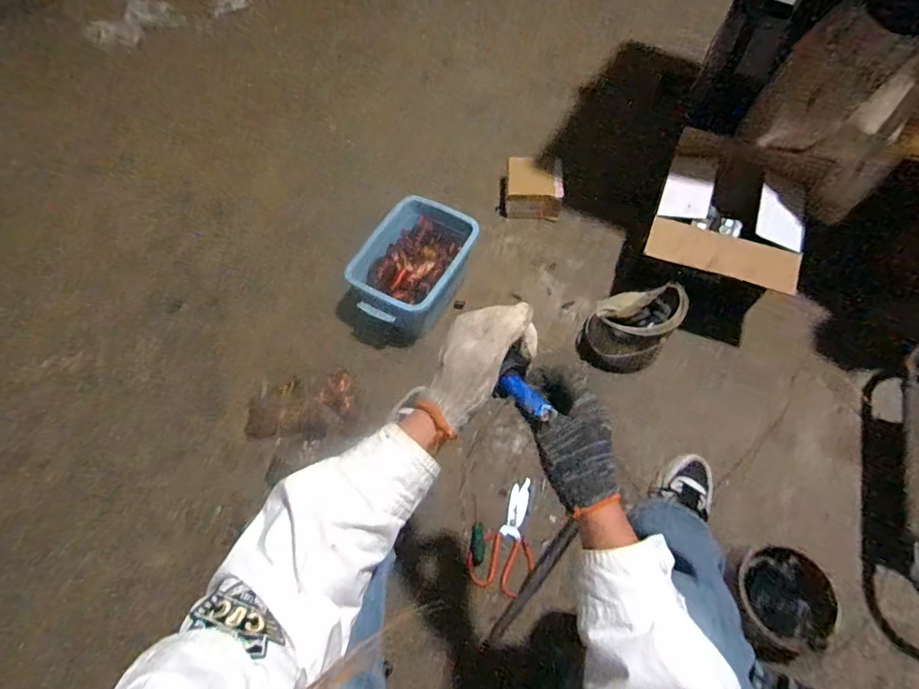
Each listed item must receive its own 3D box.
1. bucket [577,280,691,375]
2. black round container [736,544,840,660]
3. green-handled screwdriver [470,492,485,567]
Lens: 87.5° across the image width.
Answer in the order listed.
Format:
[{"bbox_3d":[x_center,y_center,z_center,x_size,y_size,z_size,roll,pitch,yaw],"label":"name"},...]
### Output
[{"bbox_3d":[0.350,-0.037,0.996,0.154,0.170,0.167,38,70,18],"label":"bucket"},{"bbox_3d":[0.527,0.418,0.780,0.152,0.086,0.156,-1,63,1],"label":"black round container"},{"bbox_3d":[0.033,0.347,0.896,0.023,0.021,0.118,-1,63,1],"label":"green-handled screwdriver"}]

